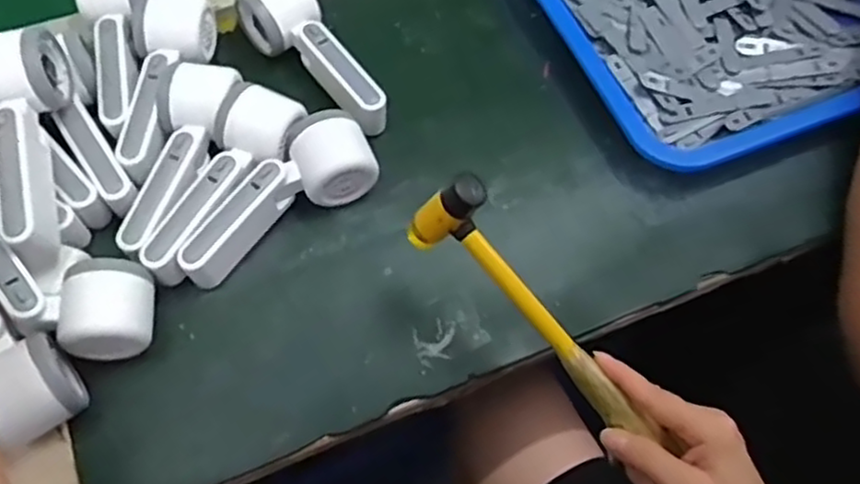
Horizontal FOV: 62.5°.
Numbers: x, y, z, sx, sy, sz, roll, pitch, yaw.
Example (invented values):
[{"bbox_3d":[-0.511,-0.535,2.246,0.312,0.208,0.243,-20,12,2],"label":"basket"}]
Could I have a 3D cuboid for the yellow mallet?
[{"bbox_3d":[0.067,0.046,0.440,0.040,0.056,0.197,-42,92,-20],"label":"yellow mallet"}]

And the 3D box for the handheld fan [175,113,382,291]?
[{"bbox_3d":[-0.117,-0.036,0.535,0.159,0.042,0.065,-31,67,-16],"label":"handheld fan"}]

